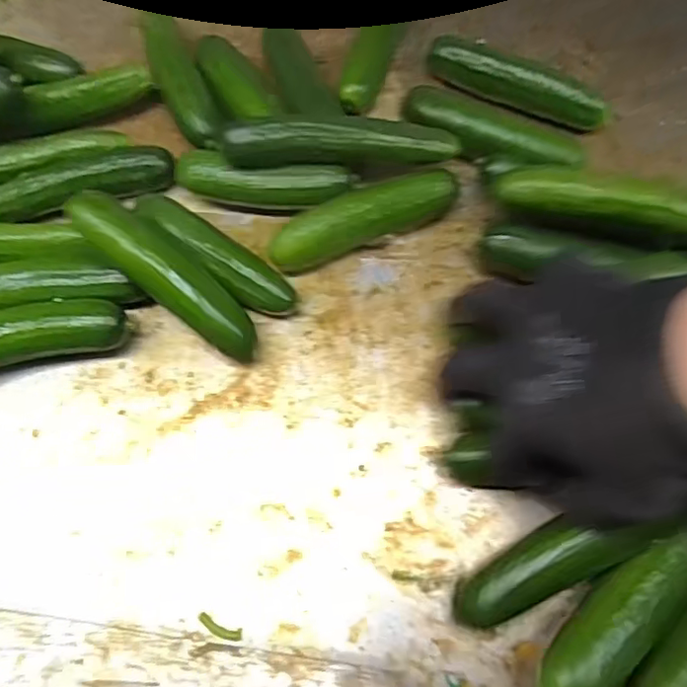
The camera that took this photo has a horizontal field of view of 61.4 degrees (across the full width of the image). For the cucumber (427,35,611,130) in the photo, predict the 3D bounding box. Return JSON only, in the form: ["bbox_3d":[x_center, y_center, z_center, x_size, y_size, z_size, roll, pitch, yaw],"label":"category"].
[{"bbox_3d":[0.121,-0.181,0.412,0.128,0.032,0.025,25,73,9],"label":"cucumber"}]

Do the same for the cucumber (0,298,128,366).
[{"bbox_3d":[-0.199,-0.003,0.357,0.126,0.040,0.037,-11,71,-3],"label":"cucumber"}]

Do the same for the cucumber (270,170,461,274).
[{"bbox_3d":[0.013,-0.079,0.374,0.123,0.037,0.025,-20,72,-6],"label":"cucumber"}]

